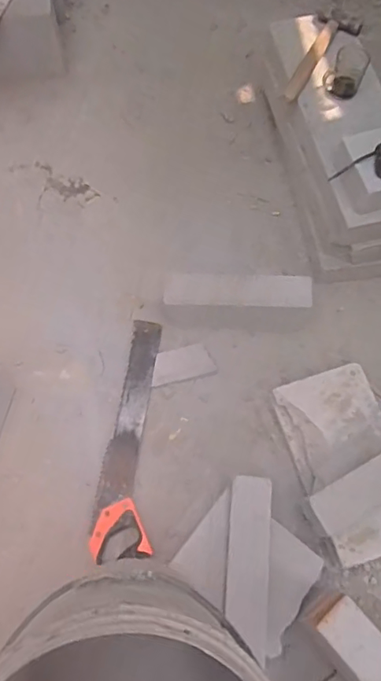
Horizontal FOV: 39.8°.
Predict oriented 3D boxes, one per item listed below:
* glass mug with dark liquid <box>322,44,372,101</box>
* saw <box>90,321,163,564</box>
[{"bbox_3d":[0.338,-0.574,1.133,0.075,0.080,0.074,24,71,7],"label":"glass mug with dark liquid"},{"bbox_3d":[-0.130,0.187,1.088,0.112,0.033,0.483,2,72,-2],"label":"saw"}]

